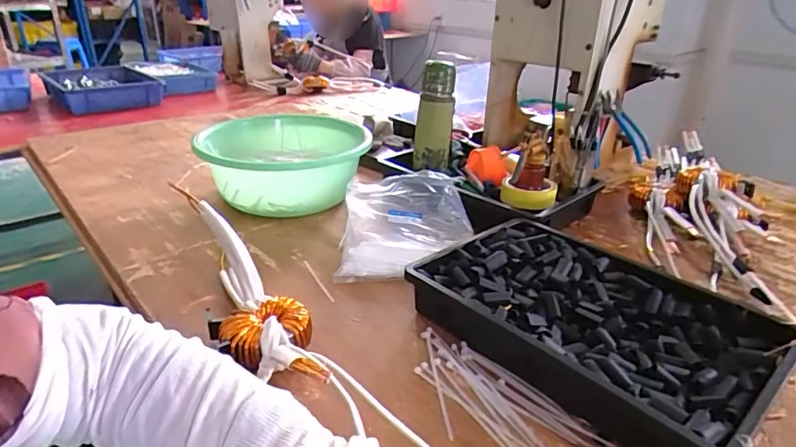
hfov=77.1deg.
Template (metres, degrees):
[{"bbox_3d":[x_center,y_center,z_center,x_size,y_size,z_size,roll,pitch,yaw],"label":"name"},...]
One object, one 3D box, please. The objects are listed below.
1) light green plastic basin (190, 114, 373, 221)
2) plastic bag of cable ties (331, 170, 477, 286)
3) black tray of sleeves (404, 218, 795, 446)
[{"bbox_3d":[-0.206,-0.107,0.935,0.286,0.121,0.282,-2,26,-6],"label":"light green plastic basin"},{"bbox_3d":[0.012,0.000,0.774,0.194,0.083,0.218,0,26,-2],"label":"plastic bag of cable ties"},{"bbox_3d":[0.213,0.110,0.572,0.246,0.066,0.365,-21,33,-37],"label":"black tray of sleeves"}]

